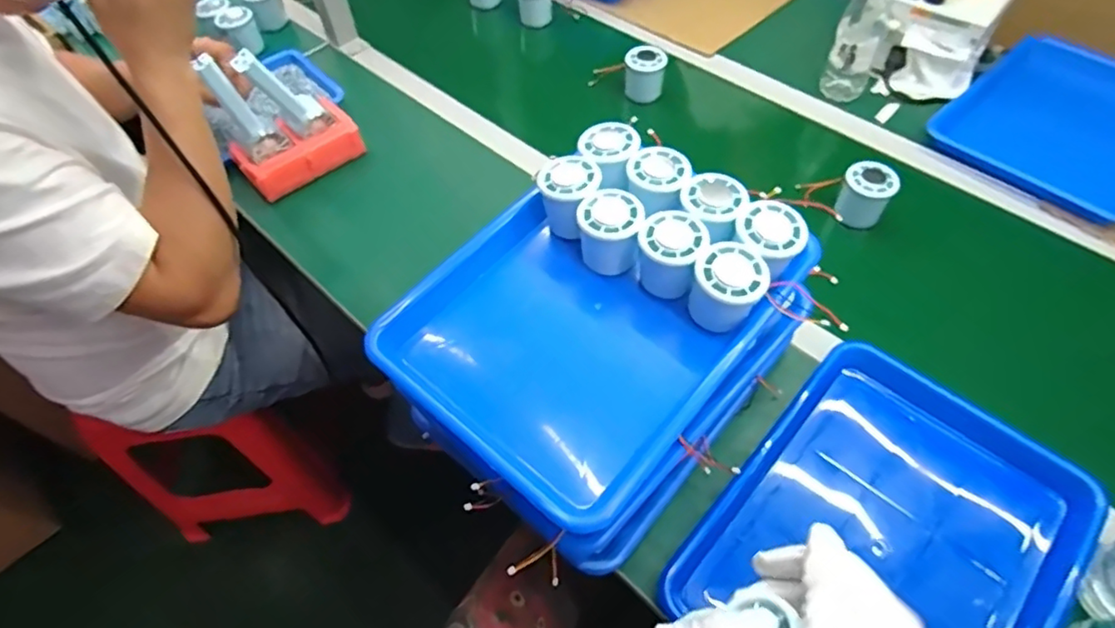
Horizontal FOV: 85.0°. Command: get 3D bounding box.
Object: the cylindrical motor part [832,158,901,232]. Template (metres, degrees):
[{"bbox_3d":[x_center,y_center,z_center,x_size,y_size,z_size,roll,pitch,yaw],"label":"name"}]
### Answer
[{"bbox_3d":[0.372,-0.143,0.735,0.058,0.058,0.054,-2,54,3],"label":"cylindrical motor part"}]

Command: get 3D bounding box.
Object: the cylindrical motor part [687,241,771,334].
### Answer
[{"bbox_3d":[0.142,-0.020,0.505,0.056,0.054,0.051,-2,54,3],"label":"cylindrical motor part"}]

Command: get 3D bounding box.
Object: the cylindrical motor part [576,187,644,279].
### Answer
[{"bbox_3d":[0.048,-0.071,0.551,0.054,0.061,0.052,-2,54,3],"label":"cylindrical motor part"}]

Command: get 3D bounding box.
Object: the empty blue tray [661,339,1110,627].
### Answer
[{"bbox_3d":[0.284,0.195,0.523,0.251,0.041,0.320,35,64,26],"label":"empty blue tray"}]

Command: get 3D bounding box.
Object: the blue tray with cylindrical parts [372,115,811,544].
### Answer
[{"bbox_3d":[0.031,-0.009,0.523,0.249,0.090,0.326,34,63,26],"label":"blue tray with cylindrical parts"}]

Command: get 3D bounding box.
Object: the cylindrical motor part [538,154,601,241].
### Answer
[{"bbox_3d":[0.015,-0.105,0.575,0.060,0.060,0.064,-34,58,-18],"label":"cylindrical motor part"}]

